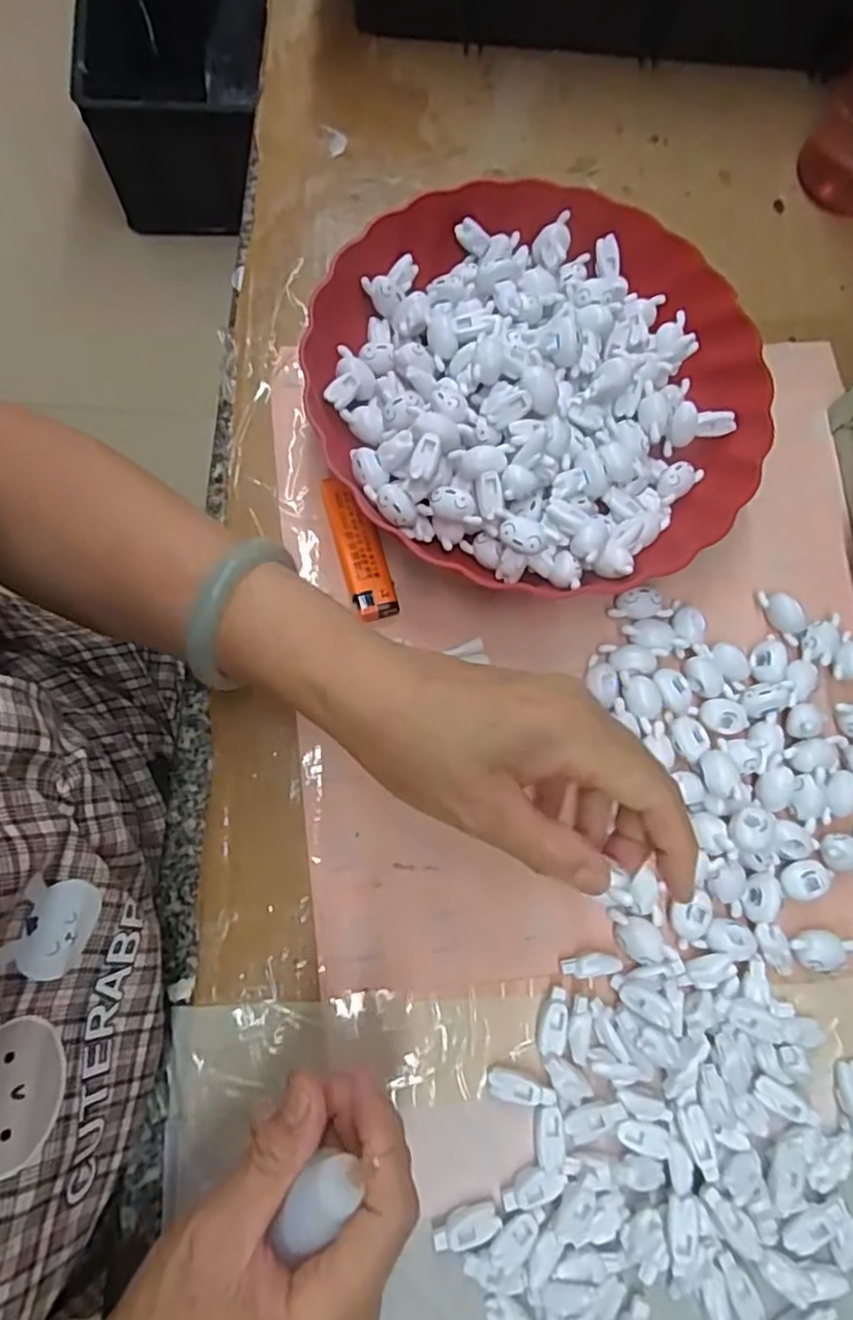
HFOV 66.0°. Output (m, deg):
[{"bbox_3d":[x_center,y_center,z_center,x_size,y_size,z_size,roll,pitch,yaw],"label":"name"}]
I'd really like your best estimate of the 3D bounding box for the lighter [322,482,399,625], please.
[{"bbox_3d":[-0.036,-0.059,0.351,0.023,0.016,0.079,-16,77,-6],"label":"lighter"}]

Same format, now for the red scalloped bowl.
[{"bbox_3d":[0.063,-0.150,0.361,0.234,0.060,0.232,0,76,-2],"label":"red scalloped bowl"}]

